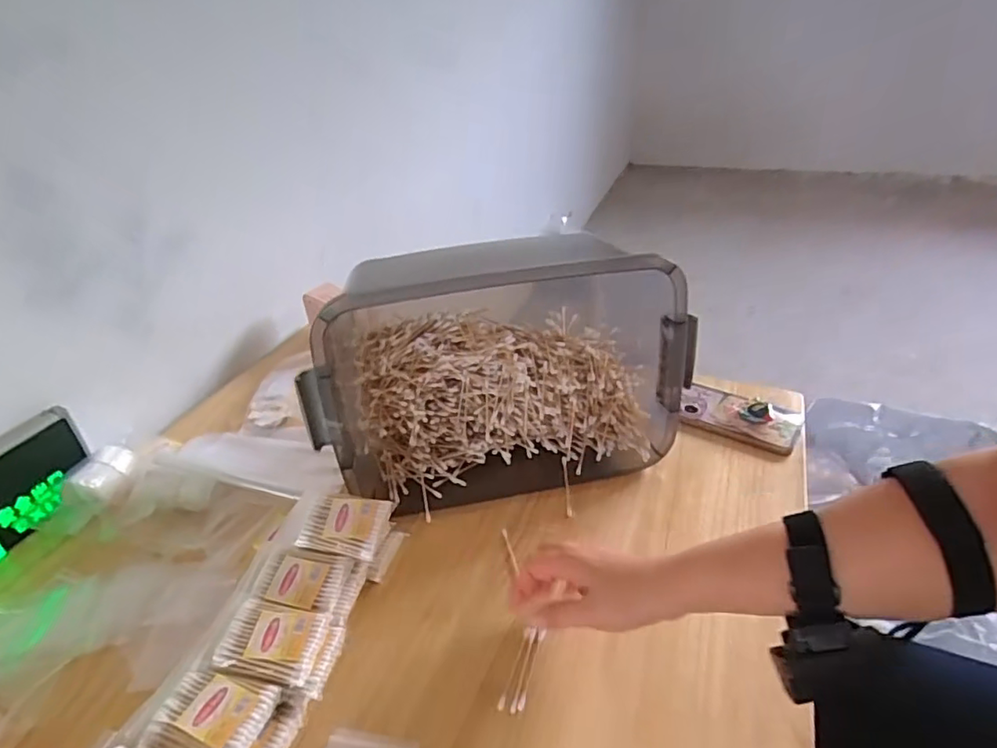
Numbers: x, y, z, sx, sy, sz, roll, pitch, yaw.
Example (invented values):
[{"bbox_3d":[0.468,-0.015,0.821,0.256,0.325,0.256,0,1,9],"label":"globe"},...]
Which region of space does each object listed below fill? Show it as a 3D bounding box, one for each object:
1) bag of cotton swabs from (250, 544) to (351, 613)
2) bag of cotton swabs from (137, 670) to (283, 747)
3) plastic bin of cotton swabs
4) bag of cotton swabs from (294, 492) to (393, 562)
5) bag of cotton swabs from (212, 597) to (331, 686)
[{"bbox_3d":[-0.169,0.175,0.492,0.070,0.014,0.050,2,34,10],"label":"bag of cotton swabs"},{"bbox_3d":[-0.200,0.244,0.405,0.072,0.025,0.062,8,36,18],"label":"bag of cotton swabs"},{"bbox_3d":[-0.010,-0.024,0.646,0.397,0.245,0.241,-13,36,-14],"label":"plastic bin of cotton swabs"},{"bbox_3d":[-0.139,0.135,0.519,0.071,0.020,0.051,2,34,10],"label":"bag of cotton swabs"},{"bbox_3d":[-0.175,0.205,0.446,0.070,0.019,0.055,2,34,10],"label":"bag of cotton swabs"}]

